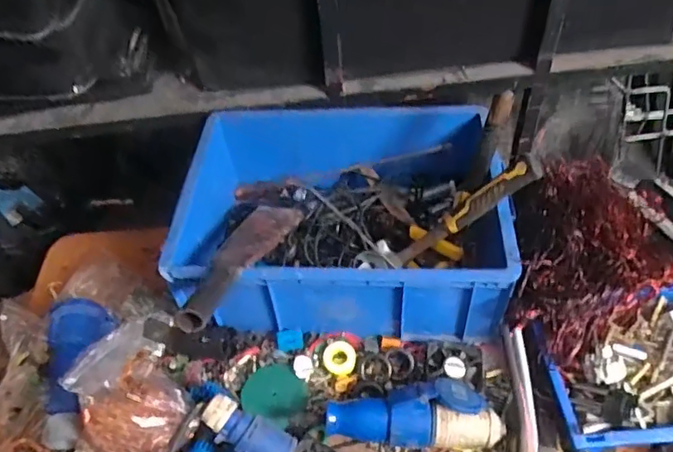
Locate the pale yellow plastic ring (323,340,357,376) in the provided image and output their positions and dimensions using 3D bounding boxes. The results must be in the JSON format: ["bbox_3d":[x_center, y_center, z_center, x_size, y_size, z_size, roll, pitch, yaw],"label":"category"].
[{"bbox_3d":[0.005,0.195,0.824,0.048,0.007,0.048,1,68,-2],"label":"pale yellow plastic ring"}]

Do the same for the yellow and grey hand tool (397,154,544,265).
[{"bbox_3d":[0.188,-0.016,0.817,0.036,0.260,0.038,28,43,-25],"label":"yellow and grey hand tool"}]

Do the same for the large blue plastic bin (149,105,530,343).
[{"bbox_3d":[0.011,-0.018,0.905,0.478,0.176,0.435,-1,48,4],"label":"large blue plastic bin"}]

